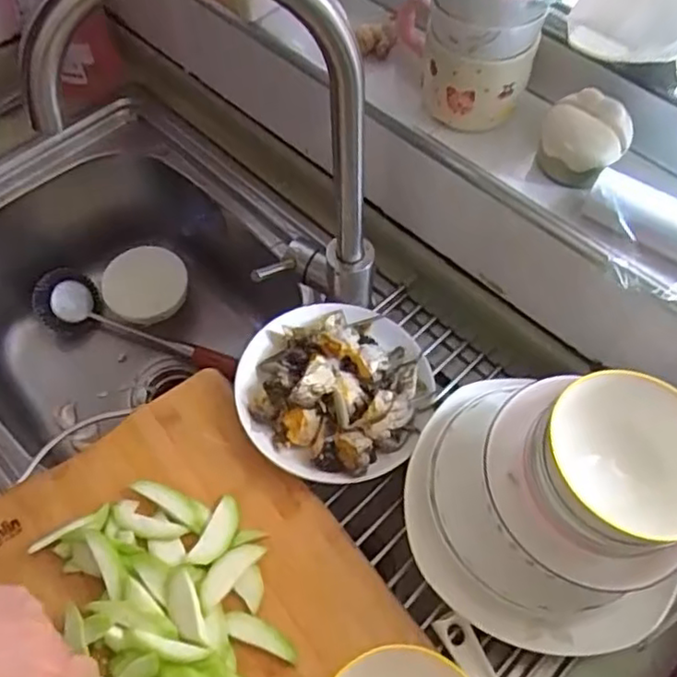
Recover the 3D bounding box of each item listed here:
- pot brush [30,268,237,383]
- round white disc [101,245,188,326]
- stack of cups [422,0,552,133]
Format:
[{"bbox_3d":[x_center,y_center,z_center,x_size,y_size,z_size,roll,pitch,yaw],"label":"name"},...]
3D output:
[{"bbox_3d":[-0.275,-0.009,0.869,0.268,0.061,0.083,22,61,13],"label":"pot brush"},{"bbox_3d":[-0.264,-0.073,0.888,0.110,0.029,0.096,2,71,2],"label":"round white disc"},{"bbox_3d":[0.120,-0.247,0.536,0.087,0.107,0.096,17,60,11],"label":"stack of cups"}]

